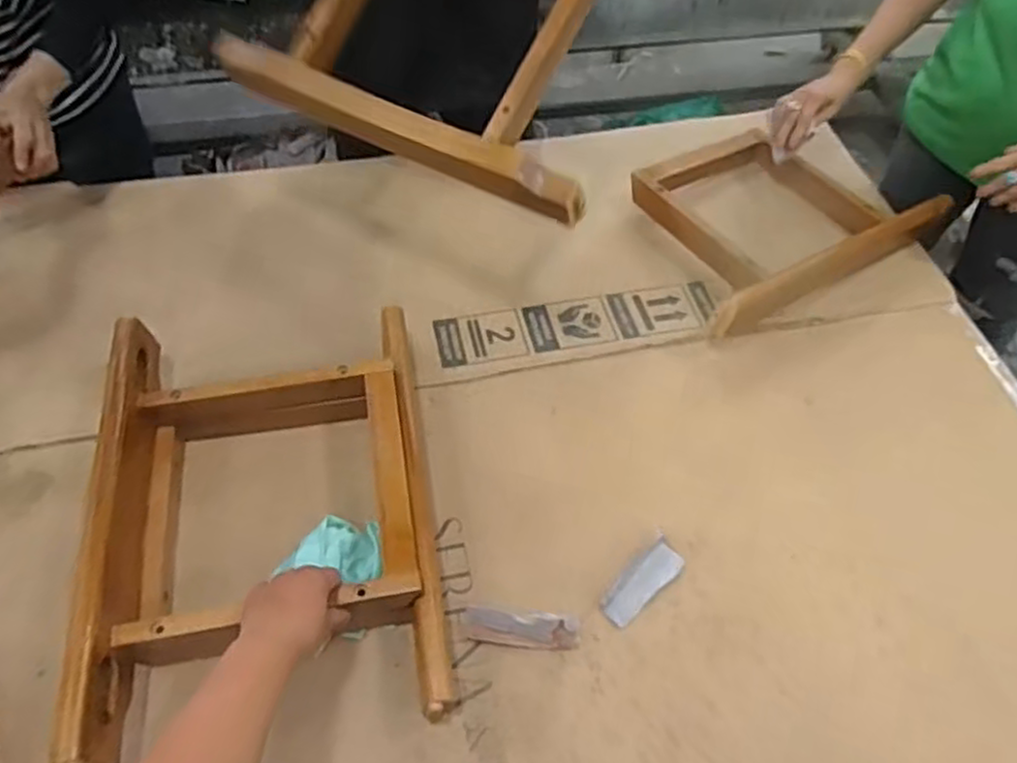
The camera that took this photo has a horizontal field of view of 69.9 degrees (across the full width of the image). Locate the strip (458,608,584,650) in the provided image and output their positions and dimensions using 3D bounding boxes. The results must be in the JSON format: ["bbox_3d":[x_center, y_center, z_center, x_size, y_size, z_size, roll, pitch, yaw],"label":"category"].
[{"bbox_3d":[0.012,0.263,0.775,0.127,0.022,0.034,5,56,0],"label":"strip"}]

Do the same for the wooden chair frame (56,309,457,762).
[{"bbox_3d":[-0.262,0.140,0.813,0.350,0.115,0.475,-7,57,-7],"label":"wooden chair frame"}]

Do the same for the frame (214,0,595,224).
[{"bbox_3d":[-0.058,-0.392,0.808,0.432,0.056,0.310,27,85,12],"label":"frame"}]

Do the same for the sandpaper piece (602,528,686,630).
[{"bbox_3d":[0.149,0.223,0.809,0.110,0.014,0.044,-39,66,-24],"label":"sandpaper piece"}]

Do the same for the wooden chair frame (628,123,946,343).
[{"bbox_3d":[0.382,-0.272,1.101,0.462,0.103,0.333,-29,62,-20],"label":"wooden chair frame"}]

